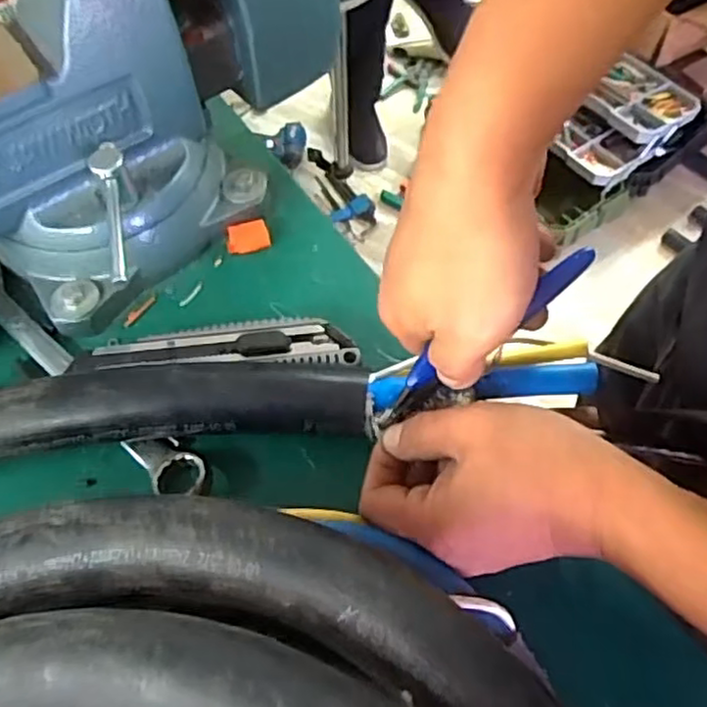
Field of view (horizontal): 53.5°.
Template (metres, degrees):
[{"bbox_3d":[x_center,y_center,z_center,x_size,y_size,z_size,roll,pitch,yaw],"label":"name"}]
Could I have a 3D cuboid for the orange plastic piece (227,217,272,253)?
[{"bbox_3d":[-0.069,-0.077,0.460,0.028,0.004,0.021,-16,81,-5],"label":"orange plastic piece"}]

